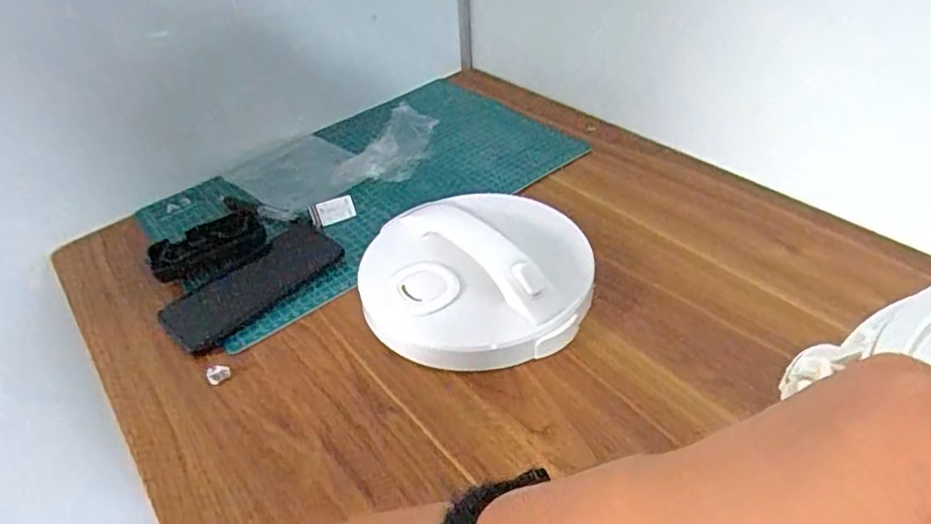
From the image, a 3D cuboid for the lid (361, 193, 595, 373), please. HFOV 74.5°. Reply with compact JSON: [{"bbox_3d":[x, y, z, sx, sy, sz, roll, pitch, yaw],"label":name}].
[{"bbox_3d":[0.008,0.003,0.528,0.187,0.055,0.190,-5,41,4],"label":"lid"}]

